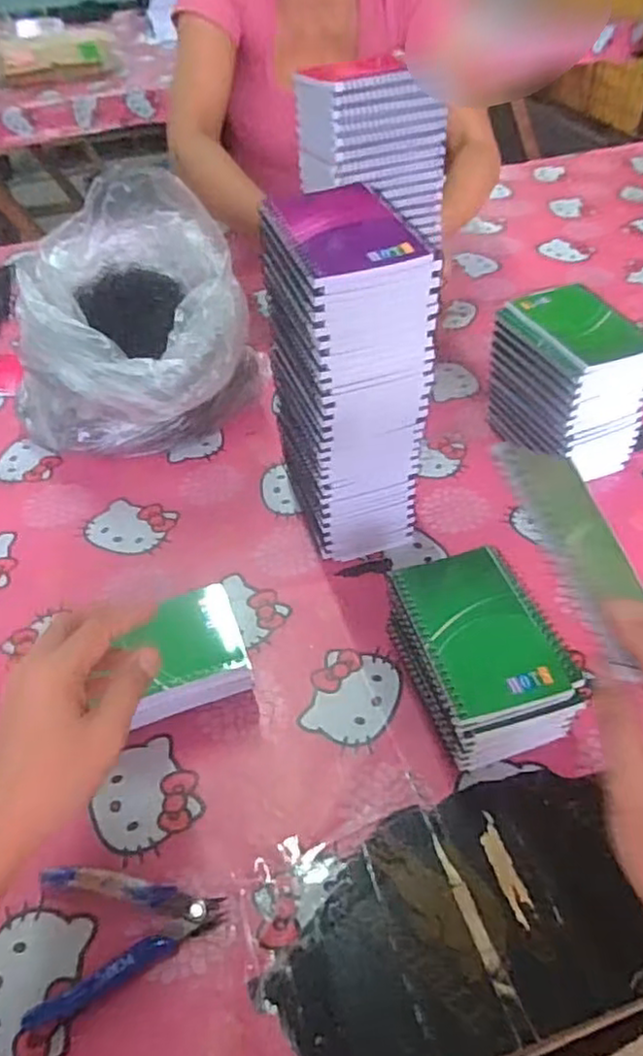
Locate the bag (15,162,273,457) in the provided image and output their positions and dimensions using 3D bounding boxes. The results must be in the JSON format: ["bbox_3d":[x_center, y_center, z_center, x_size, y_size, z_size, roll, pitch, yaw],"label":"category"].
[{"bbox_3d":[-0.189,-0.201,0.704,0.256,0.213,0.251,13,48,16],"label":"bag"}]

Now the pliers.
[{"bbox_3d":[-0.118,0.248,0.408,0.110,0.020,0.077,-7,46,-3],"label":"pliers"}]

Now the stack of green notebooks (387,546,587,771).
[{"bbox_3d":[0.110,0.099,0.487,0.093,0.088,0.151,-14,47,-10],"label":"stack of green notebooks"}]

